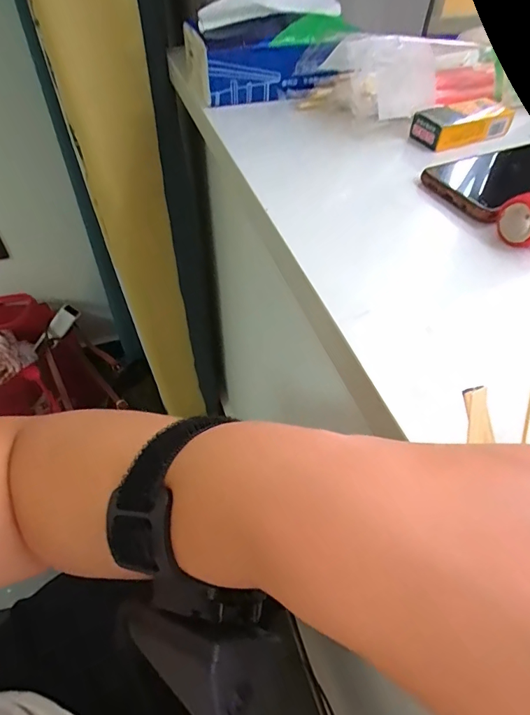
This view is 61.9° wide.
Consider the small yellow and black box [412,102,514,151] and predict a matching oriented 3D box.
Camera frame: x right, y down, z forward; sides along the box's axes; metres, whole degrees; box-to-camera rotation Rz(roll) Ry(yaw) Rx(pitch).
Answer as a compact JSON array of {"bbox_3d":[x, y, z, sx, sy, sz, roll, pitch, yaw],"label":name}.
[{"bbox_3d":[0.192,-0.228,0.426,0.098,0.020,0.037,-18,53,-16],"label":"small yellow and black box"}]

